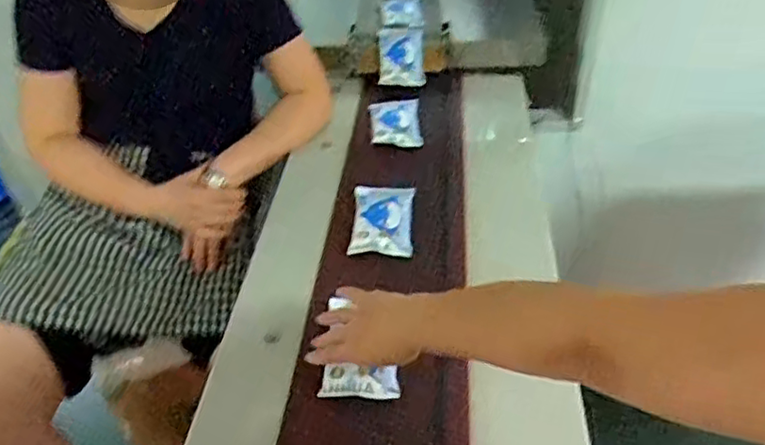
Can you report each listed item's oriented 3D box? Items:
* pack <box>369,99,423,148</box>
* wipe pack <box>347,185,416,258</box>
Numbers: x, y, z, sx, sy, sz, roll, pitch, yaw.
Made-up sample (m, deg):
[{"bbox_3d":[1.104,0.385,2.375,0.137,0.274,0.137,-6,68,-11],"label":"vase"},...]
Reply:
[{"bbox_3d":[0.022,-0.169,1.059,0.085,0.036,0.100,-1,41,1],"label":"pack"},{"bbox_3d":[0.000,-0.006,0.883,0.085,0.023,0.126,2,41,4],"label":"wipe pack"}]

